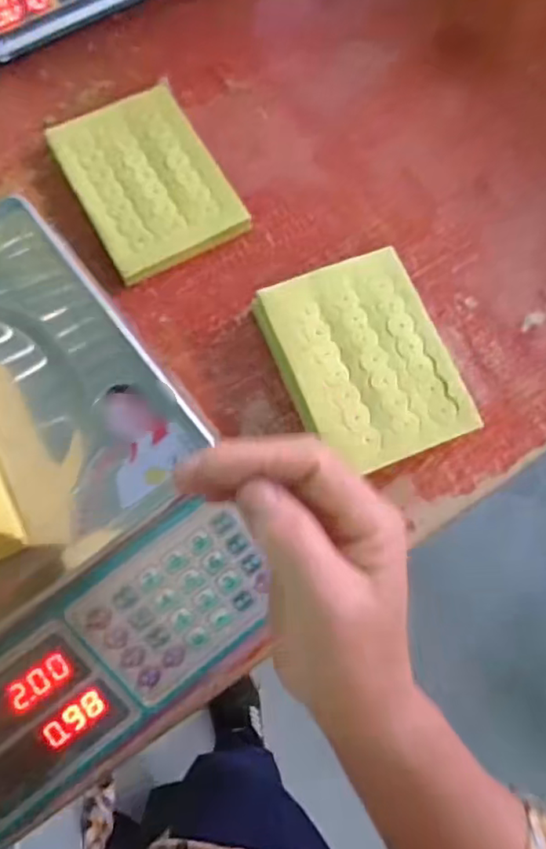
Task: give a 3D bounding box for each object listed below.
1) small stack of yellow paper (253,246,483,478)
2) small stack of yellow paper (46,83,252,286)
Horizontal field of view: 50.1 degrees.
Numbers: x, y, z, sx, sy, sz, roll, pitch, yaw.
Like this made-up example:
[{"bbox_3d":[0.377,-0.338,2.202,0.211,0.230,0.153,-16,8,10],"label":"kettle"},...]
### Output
[{"bbox_3d":[0.069,-0.045,0.453,0.125,0.038,0.161,-19,77,-9],"label":"small stack of yellow paper"},{"bbox_3d":[-0.107,-0.207,0.495,0.113,0.020,0.159,-29,78,-11],"label":"small stack of yellow paper"}]

